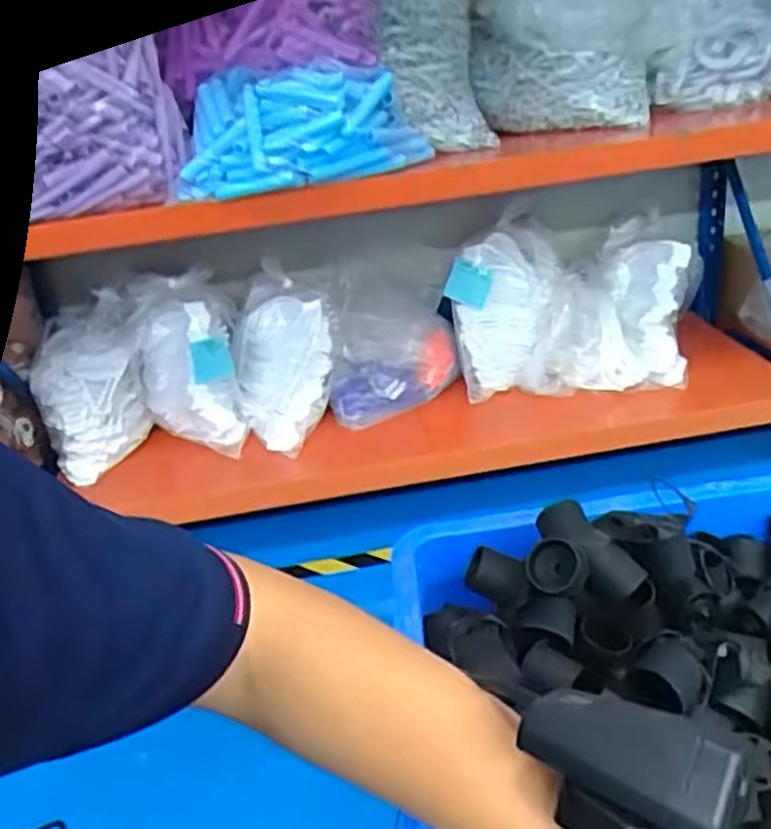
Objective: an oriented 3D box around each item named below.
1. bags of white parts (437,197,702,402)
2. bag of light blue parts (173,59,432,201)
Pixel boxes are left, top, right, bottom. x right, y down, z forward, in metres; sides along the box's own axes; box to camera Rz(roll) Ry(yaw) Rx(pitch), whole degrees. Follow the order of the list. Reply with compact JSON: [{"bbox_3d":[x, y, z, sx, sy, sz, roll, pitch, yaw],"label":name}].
[{"bbox_3d":[0.462,-0.251,1.897,0.573,0.353,0.288,1,27,17],"label":"bags of white parts"},{"bbox_3d":[-0.159,-0.517,1.386,0.420,0.189,0.223,-5,26,6],"label":"bag of light blue parts"}]

